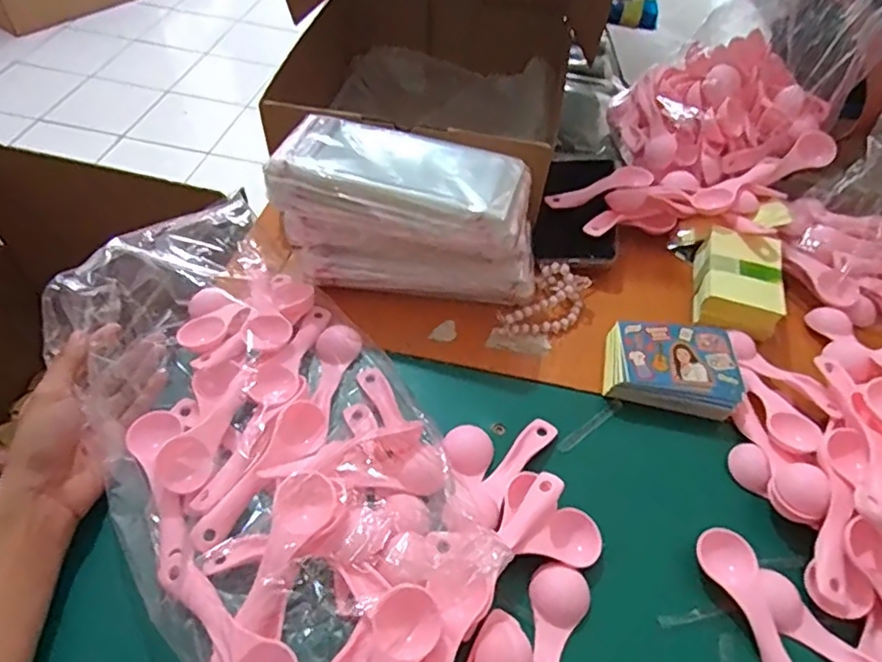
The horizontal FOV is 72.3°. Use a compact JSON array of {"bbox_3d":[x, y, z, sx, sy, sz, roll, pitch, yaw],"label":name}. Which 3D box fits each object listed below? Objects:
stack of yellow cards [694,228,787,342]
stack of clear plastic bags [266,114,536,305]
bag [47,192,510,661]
[{"bbox_3d":[0.260,-0.041,0.531,0.064,0.038,0.103,15,51,6],"label":"stack of yellow cards"},{"bbox_3d":[-0.027,-0.099,0.508,0.216,0.106,0.105,8,51,1],"label":"stack of clear plastic bags"},{"bbox_3d":[-0.113,0.061,0.404,0.194,0.077,0.375,-27,59,-21],"label":"bag"}]

